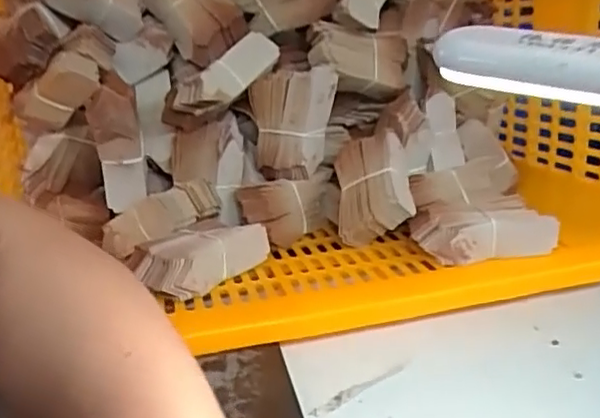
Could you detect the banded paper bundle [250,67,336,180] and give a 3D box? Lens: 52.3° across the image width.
[{"bbox_3d":[-0.008,-0.087,0.633,0.087,0.105,0.047,1,29,1],"label":"banded paper bundle"}]

